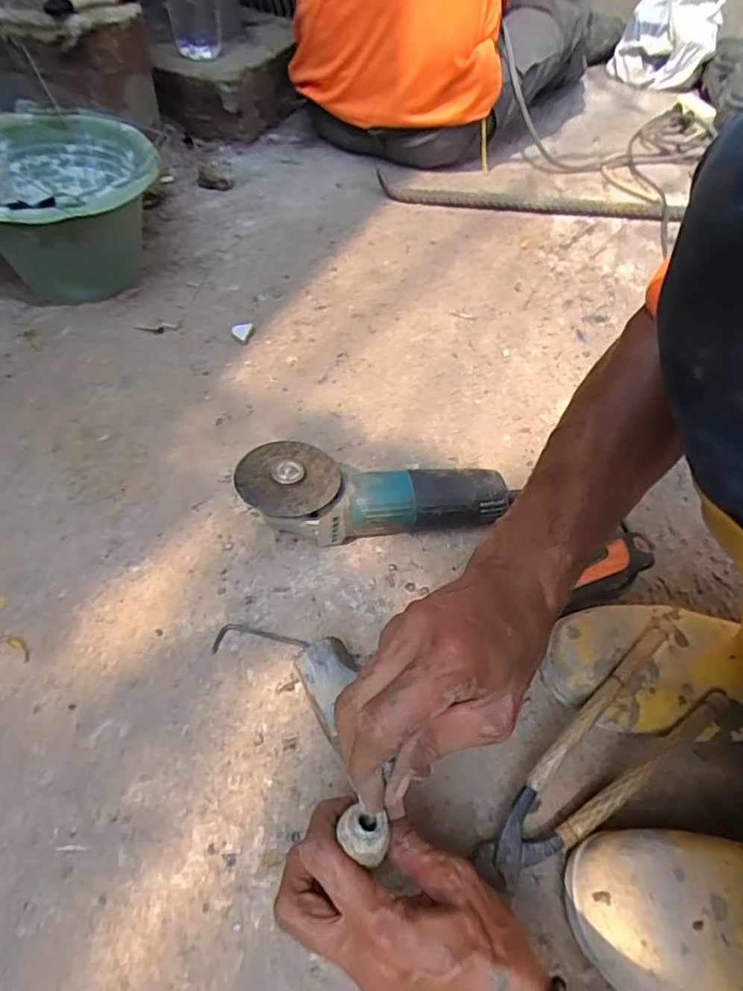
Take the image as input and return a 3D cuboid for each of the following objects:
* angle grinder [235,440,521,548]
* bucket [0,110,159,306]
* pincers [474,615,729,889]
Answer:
[{"bbox_3d":[0.005,0.009,0.552,0.259,0.091,0.089,2,53,-4],"label":"angle grinder"},{"bbox_3d":[-0.419,-0.376,0.769,0.259,0.175,0.256,-7,54,-11],"label":"bucket"},{"bbox_3d":[0.171,0.201,0.422,0.224,0.035,0.073,-40,65,-12],"label":"pincers"}]

